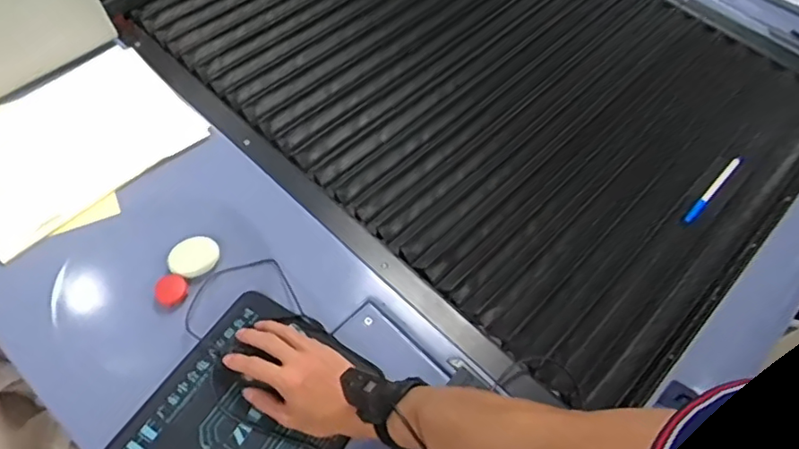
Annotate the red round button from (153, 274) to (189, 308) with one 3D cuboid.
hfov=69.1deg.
[{"bbox_3d":[-0.281,0.081,0.716,0.039,0.008,0.040,1,59,-2],"label":"red round button"}]

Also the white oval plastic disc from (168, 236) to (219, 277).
[{"bbox_3d":[-0.263,0.041,0.742,0.062,0.013,0.048,-22,63,-15],"label":"white oval plastic disc"}]

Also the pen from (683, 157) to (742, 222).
[{"bbox_3d":[0.448,-0.050,0.827,0.012,0.010,0.145,41,66,20],"label":"pen"}]

